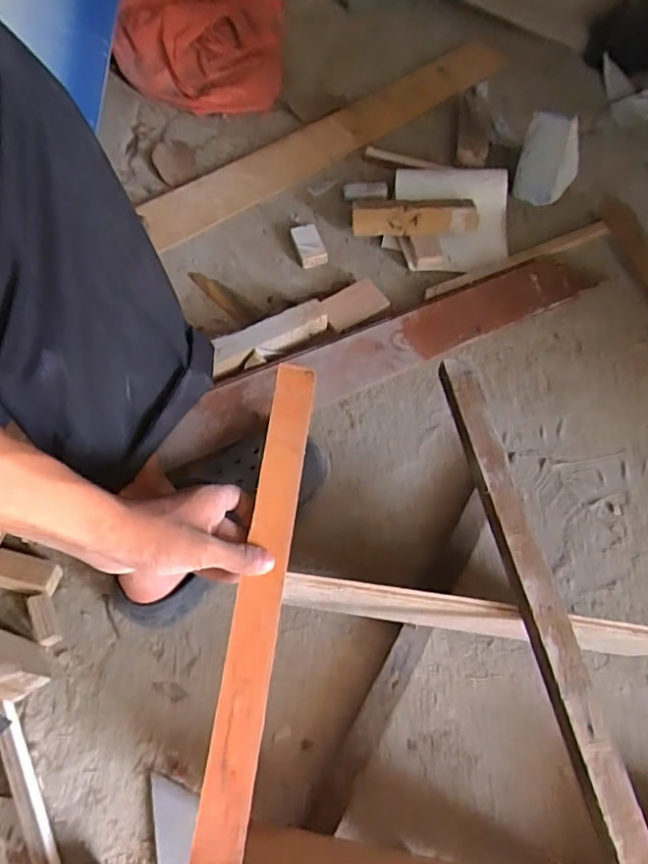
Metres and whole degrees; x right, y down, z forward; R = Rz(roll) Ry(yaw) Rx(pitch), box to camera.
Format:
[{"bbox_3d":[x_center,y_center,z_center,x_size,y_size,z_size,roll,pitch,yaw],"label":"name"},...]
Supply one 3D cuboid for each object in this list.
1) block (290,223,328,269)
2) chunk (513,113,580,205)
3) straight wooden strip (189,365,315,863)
[{"bbox_3d":[-0.024,-0.289,0.885,0.042,0.020,0.077,-14,62,-9],"label":"block"},{"bbox_3d":[0.365,-0.441,0.919,0.096,0.123,0.082,20,63,10],"label":"chunk"},{"bbox_3d":[-0.053,0.151,0.421,0.032,0.010,0.459,7,64,3],"label":"straight wooden strip"}]

